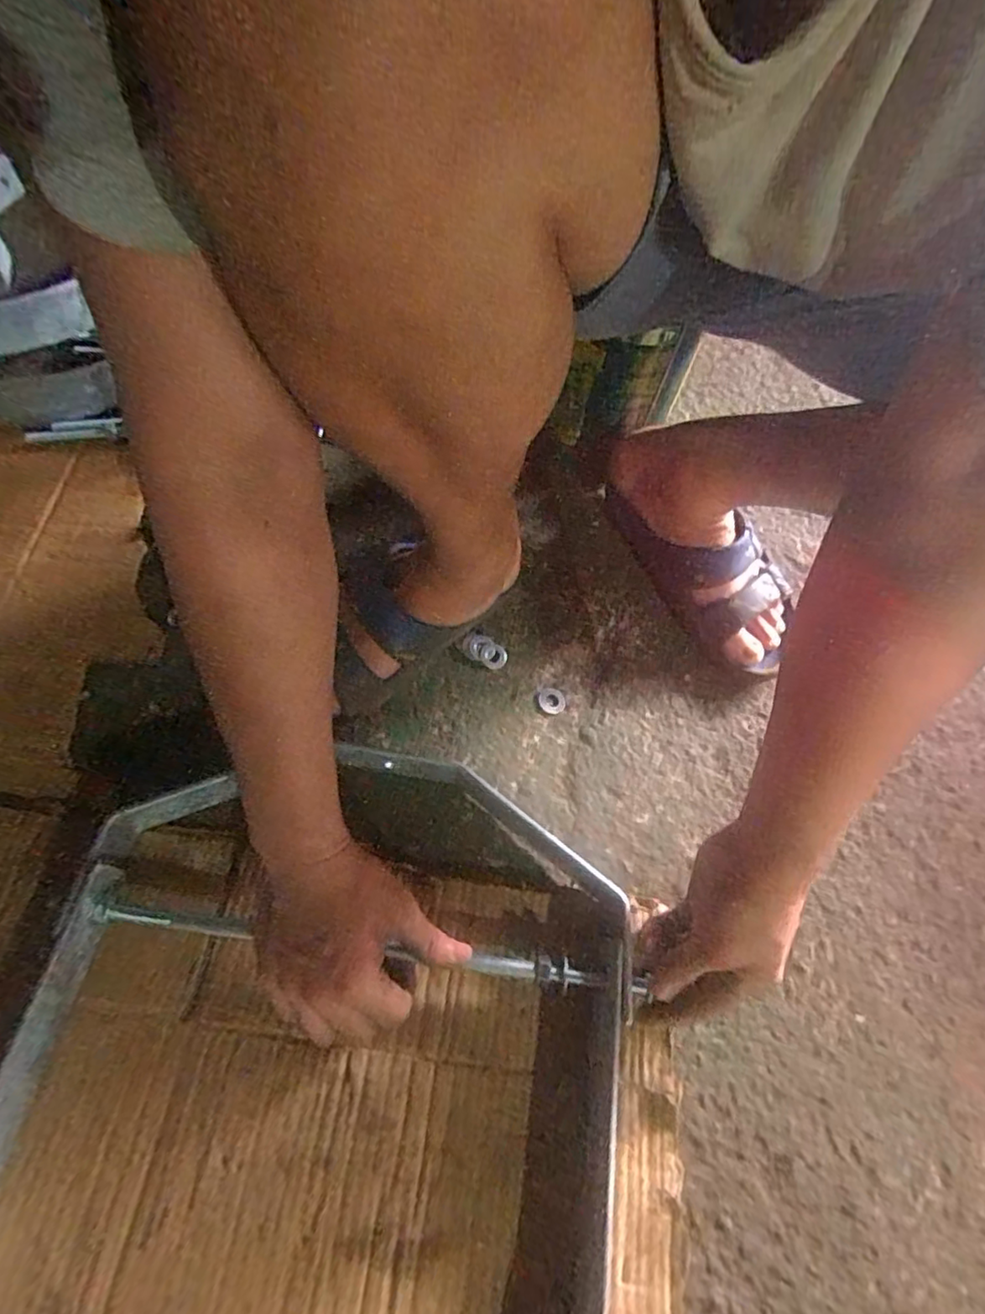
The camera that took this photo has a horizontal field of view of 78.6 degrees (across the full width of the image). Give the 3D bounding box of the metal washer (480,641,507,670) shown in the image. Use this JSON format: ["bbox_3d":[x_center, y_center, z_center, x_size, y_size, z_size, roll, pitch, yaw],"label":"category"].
[{"bbox_3d":[0.001,-0.001,0.570,0.025,0.005,0.026,3,62,-5],"label":"metal washer"}]

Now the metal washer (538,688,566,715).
[{"bbox_3d":[0.055,0.040,0.553,0.025,0.004,0.025,3,62,-5],"label":"metal washer"}]

